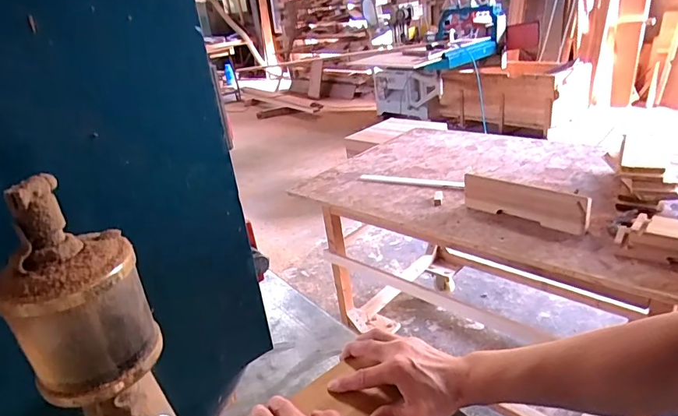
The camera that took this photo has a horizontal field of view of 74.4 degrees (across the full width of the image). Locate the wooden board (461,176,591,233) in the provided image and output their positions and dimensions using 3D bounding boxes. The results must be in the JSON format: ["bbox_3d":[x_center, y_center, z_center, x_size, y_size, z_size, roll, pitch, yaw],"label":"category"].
[{"bbox_3d":[0.465,-0.014,1.138,0.030,0.096,0.318,-28,33,-37],"label":"wooden board"}]

